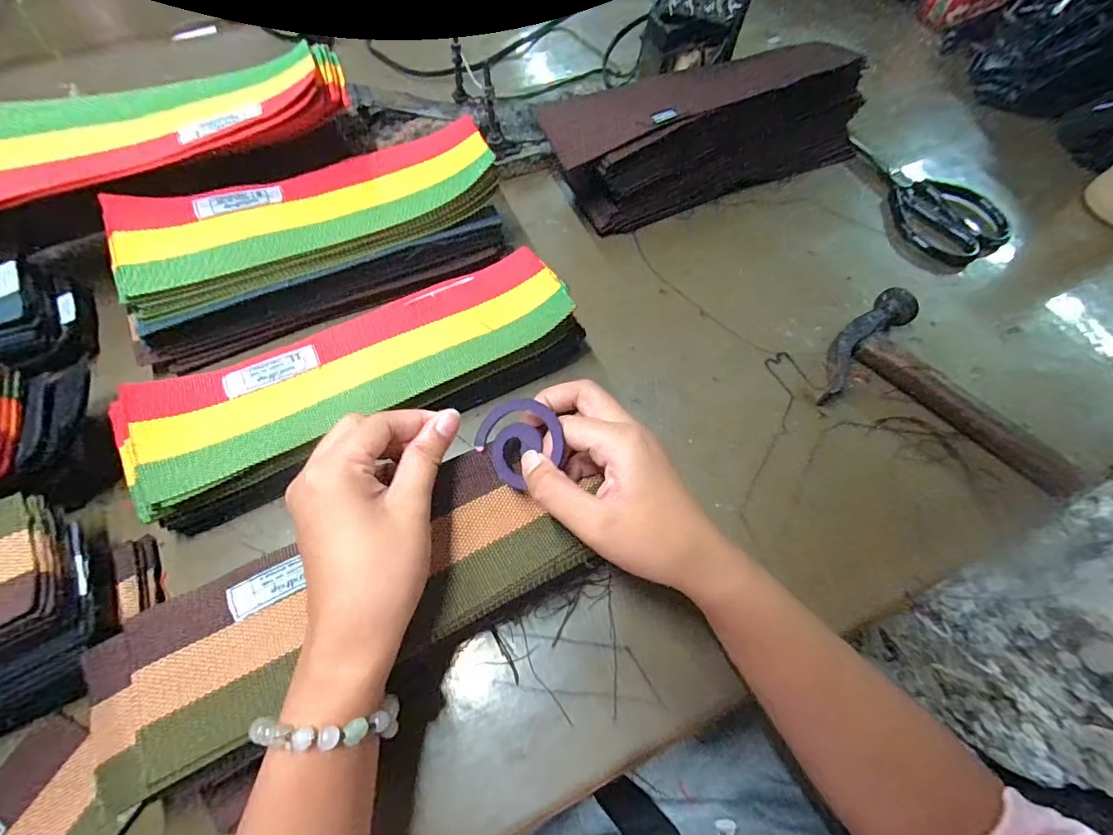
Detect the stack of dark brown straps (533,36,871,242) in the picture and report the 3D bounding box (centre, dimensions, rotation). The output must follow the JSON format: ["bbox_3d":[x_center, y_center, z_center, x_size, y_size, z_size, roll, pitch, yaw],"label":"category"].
[{"bbox_3d":[0.149,-0.259,0.438,0.337,0.107,0.059,-23,67,-13],"label":"stack of dark brown straps"}]

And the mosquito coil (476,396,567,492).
[{"bbox_3d":[-0.020,0.012,0.265,0.045,0.005,0.053,-47,66,9],"label":"mosquito coil"}]

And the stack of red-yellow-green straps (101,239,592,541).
[{"bbox_3d":[-0.133,-0.028,0.344,0.307,0.056,0.101,-25,68,-14],"label":"stack of red-yellow-green straps"}]

